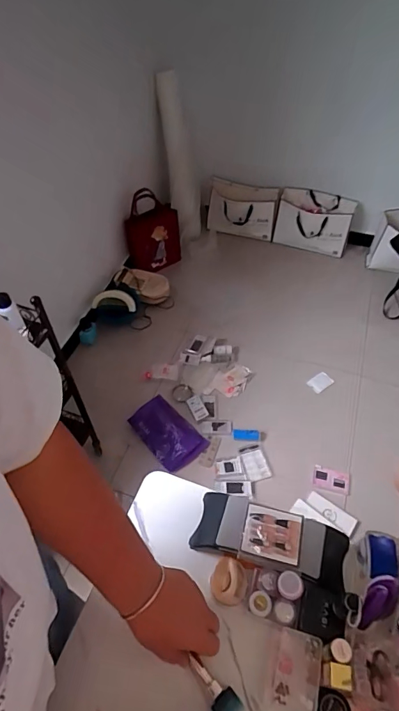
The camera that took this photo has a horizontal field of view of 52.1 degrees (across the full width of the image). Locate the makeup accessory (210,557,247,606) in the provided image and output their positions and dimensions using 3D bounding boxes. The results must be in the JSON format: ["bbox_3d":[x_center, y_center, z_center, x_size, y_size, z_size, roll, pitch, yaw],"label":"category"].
[{"bbox_3d":[0.040,0.310,0.561,0.048,0.017,0.054,7,51,7],"label":"makeup accessory"}]

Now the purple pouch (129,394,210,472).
[{"bbox_3d":[-0.122,0.287,1.545,0.179,0.053,0.296,-35,57,-25],"label":"purple pouch"}]

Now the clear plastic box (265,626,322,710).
[{"bbox_3d":[0.115,0.380,0.494,0.056,0.024,0.078,12,51,12],"label":"clear plastic box"}]

